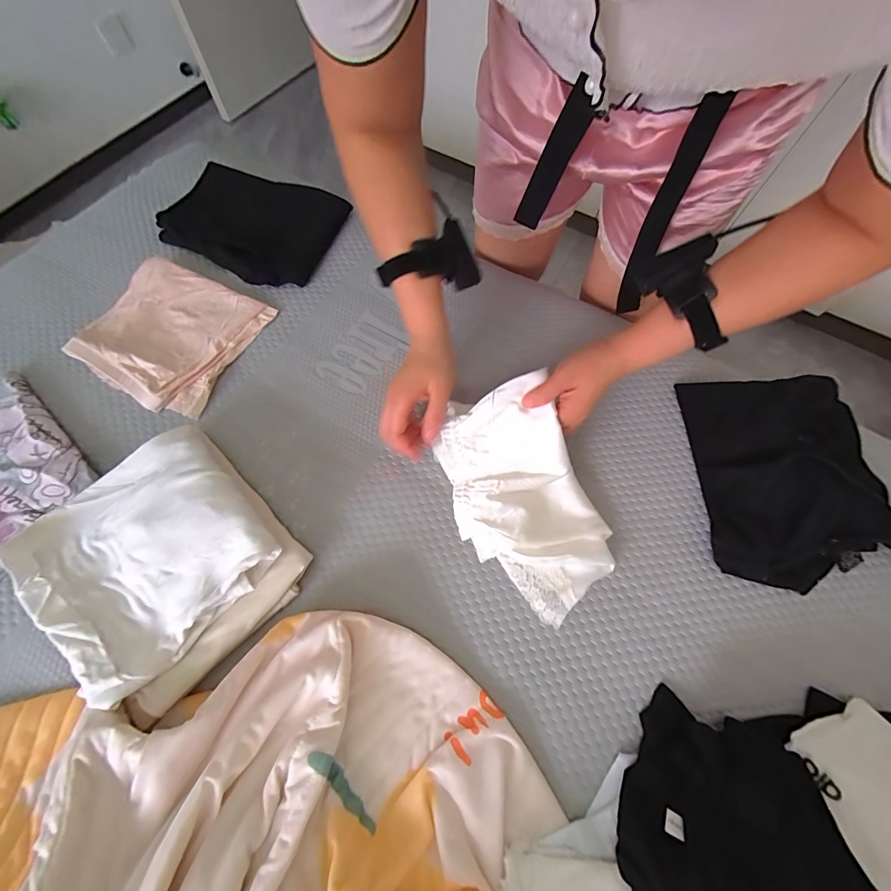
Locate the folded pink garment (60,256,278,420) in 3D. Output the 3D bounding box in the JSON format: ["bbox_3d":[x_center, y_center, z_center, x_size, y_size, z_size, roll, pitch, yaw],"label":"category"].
[{"bbox_3d":[-0.384,-0.158,0.533,0.203,0.030,0.203,20,69,5],"label":"folded pink garment"}]

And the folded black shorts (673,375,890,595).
[{"bbox_3d":[0.427,0.036,0.481,0.228,0.046,0.263,-1,68,-3],"label":"folded black shorts"}]

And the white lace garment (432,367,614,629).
[{"bbox_3d":[0.088,0.053,0.412,0.141,0.093,0.236,-27,72,-13],"label":"white lace garment"}]

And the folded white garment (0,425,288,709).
[{"bbox_3d":[-0.292,0.096,0.380,0.200,0.024,0.200,-41,76,-17],"label":"folded white garment"}]

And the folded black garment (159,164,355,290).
[{"bbox_3d":[-0.312,-0.369,0.627,0.264,0.024,0.219,19,69,5],"label":"folded black garment"}]

